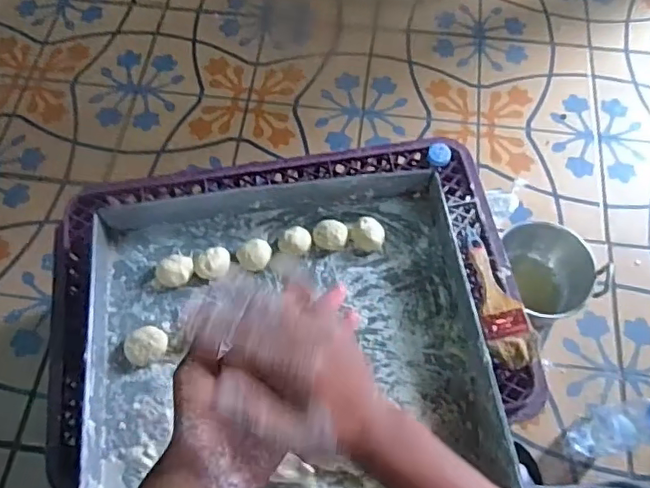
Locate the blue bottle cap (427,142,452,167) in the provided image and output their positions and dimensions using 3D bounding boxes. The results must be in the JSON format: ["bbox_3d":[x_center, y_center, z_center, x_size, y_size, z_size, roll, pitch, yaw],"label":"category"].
[{"bbox_3d":[0.170,-0.132,0.823,0.032,0.012,0.034,-1,65,1],"label":"blue bottle cap"}]

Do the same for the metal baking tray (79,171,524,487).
[{"bbox_3d":[-0.046,0.129,0.681,0.495,0.060,0.481,-5,66,-4],"label":"metal baking tray"}]

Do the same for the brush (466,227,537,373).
[{"bbox_3d":[0.222,0.064,0.718,0.056,0.015,0.190,-7,65,-2],"label":"brush"}]

